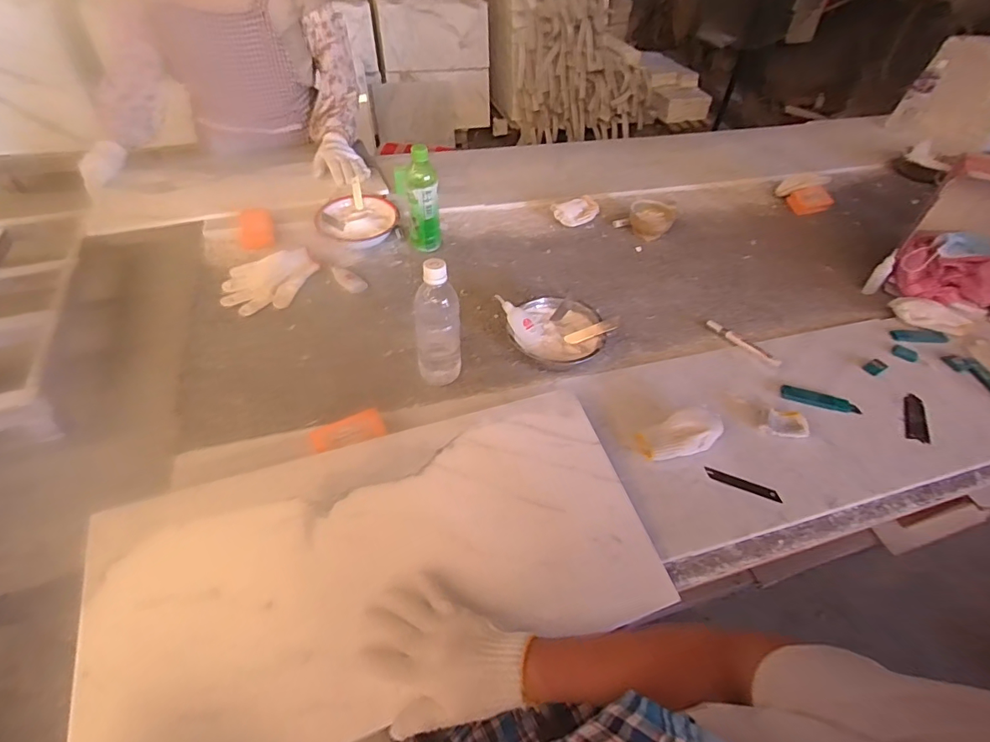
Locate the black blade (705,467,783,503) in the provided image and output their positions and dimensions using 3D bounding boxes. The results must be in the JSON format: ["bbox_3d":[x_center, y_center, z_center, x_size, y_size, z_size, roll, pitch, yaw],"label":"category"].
[{"bbox_3d":[0.339,0.154,0.649,0.097,0.007,0.018,22,49,13],"label":"black blade"}]

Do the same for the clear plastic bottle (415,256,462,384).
[{"bbox_3d":[-0.082,-0.066,0.693,0.066,0.205,0.062,-3,49,-6],"label":"clear plastic bottle"}]

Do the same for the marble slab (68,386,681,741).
[{"bbox_3d":[-0.121,0.211,0.541,0.598,0.020,0.298,-15,59,-15],"label":"marble slab"}]

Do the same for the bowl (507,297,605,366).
[{"bbox_3d":[0.102,-0.062,0.799,0.160,0.061,0.142,13,49,9],"label":"bowl"}]

